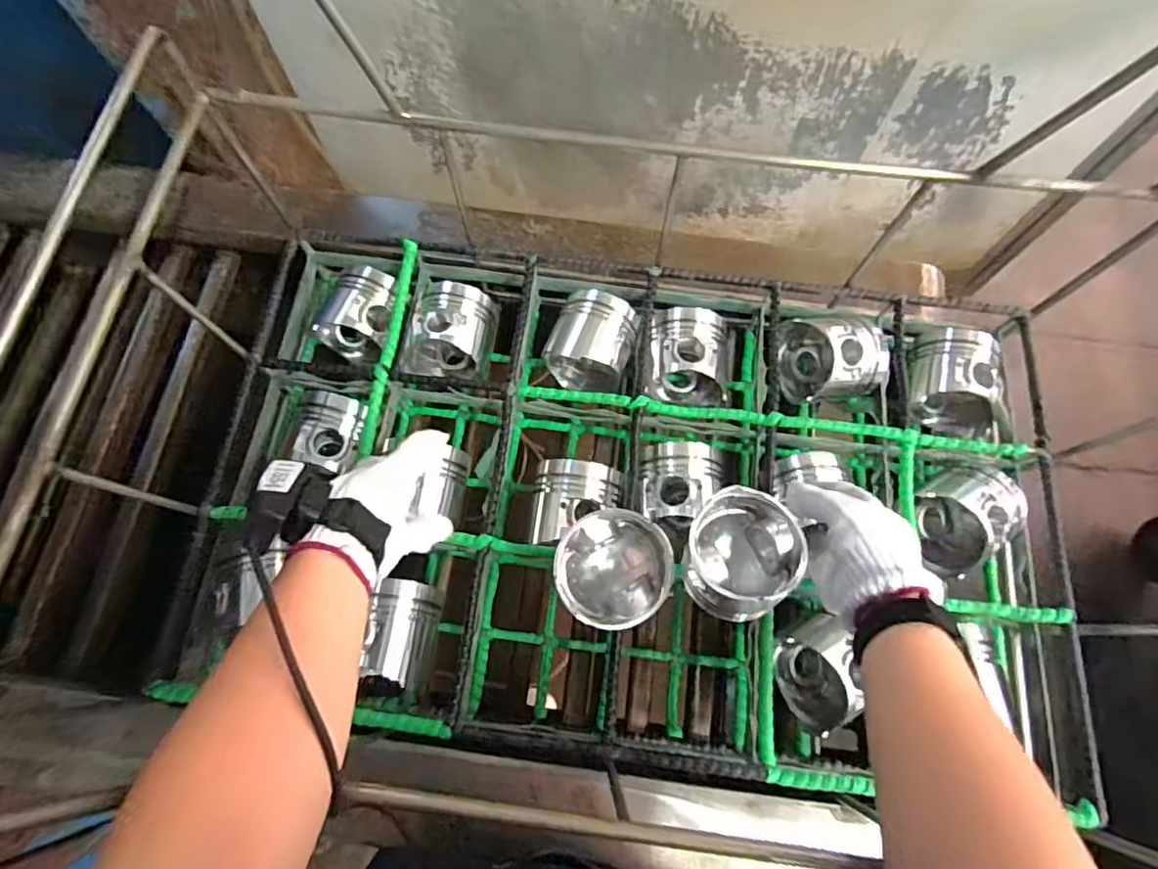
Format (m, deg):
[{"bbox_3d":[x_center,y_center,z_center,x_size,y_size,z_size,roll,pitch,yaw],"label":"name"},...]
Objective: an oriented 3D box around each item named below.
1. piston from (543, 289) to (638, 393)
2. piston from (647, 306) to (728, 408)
[{"bbox_3d":[0.017,-0.099,0.661,0.084,0.073,0.098,22,73,8],"label":"piston"},{"bbox_3d":[0.119,-0.084,0.649,0.087,0.075,0.101,1,71,1],"label":"piston"}]

